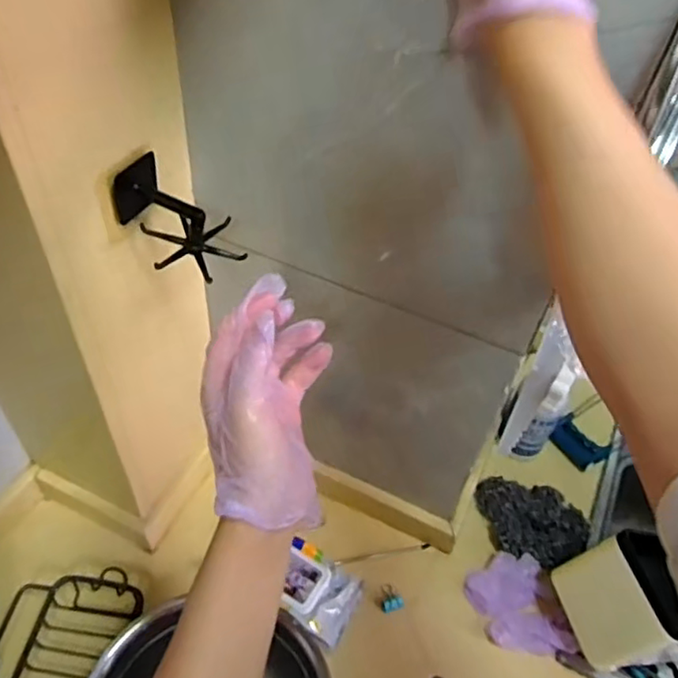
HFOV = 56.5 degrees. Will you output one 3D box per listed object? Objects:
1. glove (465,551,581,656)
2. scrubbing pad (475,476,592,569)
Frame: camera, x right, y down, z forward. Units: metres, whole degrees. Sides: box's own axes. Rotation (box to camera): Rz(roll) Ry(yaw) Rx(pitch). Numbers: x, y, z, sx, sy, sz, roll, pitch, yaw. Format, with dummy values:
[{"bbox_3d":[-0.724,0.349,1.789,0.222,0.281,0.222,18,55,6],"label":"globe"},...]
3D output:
[{"bbox_3d":[0.213,0.321,0.755,0.091,0.028,0.122,-13,51,-16],"label":"glove"},{"bbox_3d":[0.249,0.232,0.823,0.103,0.029,0.134,-21,54,-22],"label":"scrubbing pad"}]

